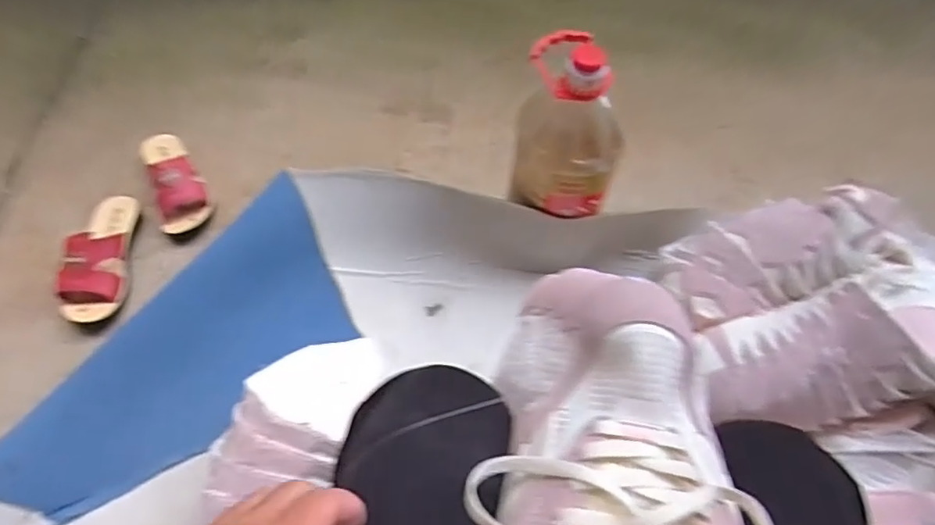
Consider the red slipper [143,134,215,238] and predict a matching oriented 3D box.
[{"bbox_3d":[-0.494,-0.149,0.979,0.087,0.070,0.218,-19,61,-14],"label":"red slipper"}]

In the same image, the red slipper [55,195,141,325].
[{"bbox_3d":[-0.563,-0.018,0.878,0.079,0.076,0.220,-5,59,-6],"label":"red slipper"}]

